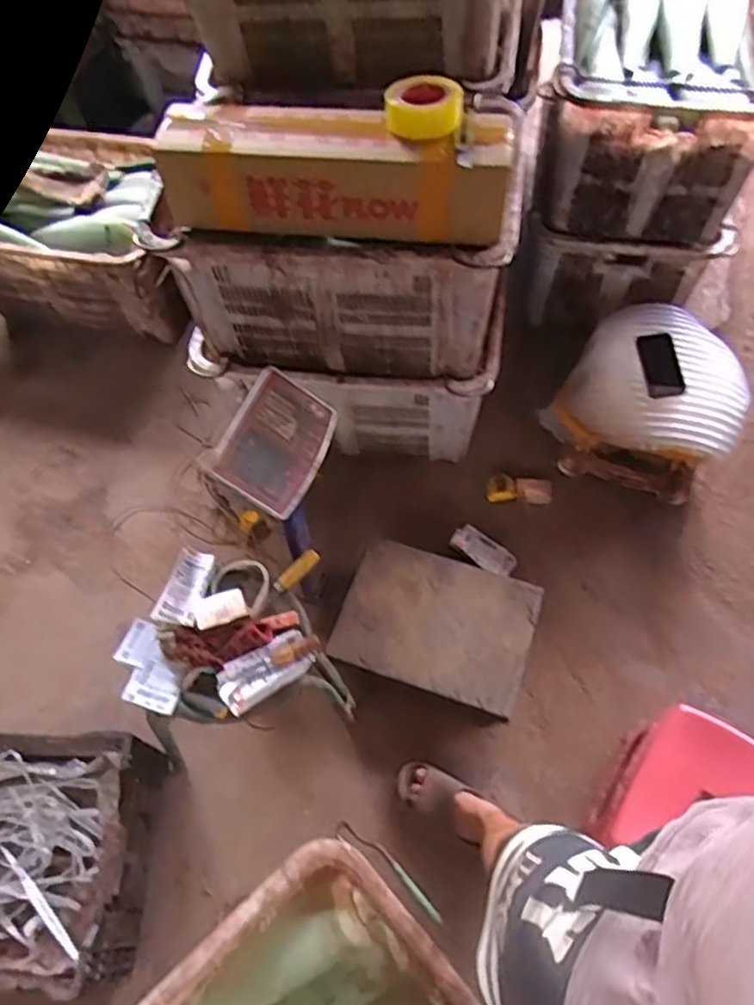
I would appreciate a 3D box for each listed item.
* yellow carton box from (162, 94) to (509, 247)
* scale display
[{"bbox_3d":[-0.069,-0.559,1.163,0.583,0.174,0.152,7,62,7],"label":"yellow carton box"},{"bbox_3d":[-0.161,-0.097,1.127,0.157,0.036,0.236,34,58,-20],"label":"scale display"}]

